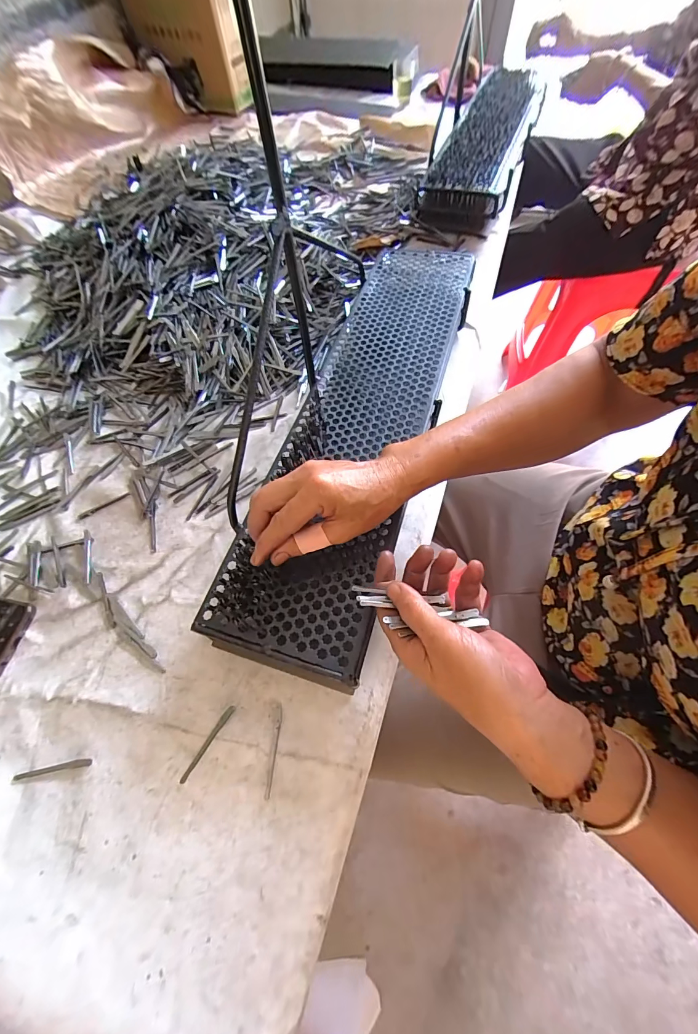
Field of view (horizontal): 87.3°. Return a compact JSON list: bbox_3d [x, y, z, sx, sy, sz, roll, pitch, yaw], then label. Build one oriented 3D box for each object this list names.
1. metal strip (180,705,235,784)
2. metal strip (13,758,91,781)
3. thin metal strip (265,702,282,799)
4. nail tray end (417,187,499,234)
[{"bbox_3d":[-0.122,0.194,0.314,0.006,0.006,0.066,30,68,18],"label":"metal strip"},{"bbox_3d":[-0.257,0.218,0.317,0.068,0.004,0.006,-11,62,-2],"label":"metal strip"},{"bbox_3d":[-0.063,0.197,0.312,0.005,0.004,0.068,2,57,3],"label":"thin metal strip"},{"bbox_3d":[0.194,-0.561,0.669,0.143,0.050,0.033,16,64,12],"label":"nail tray end"}]

